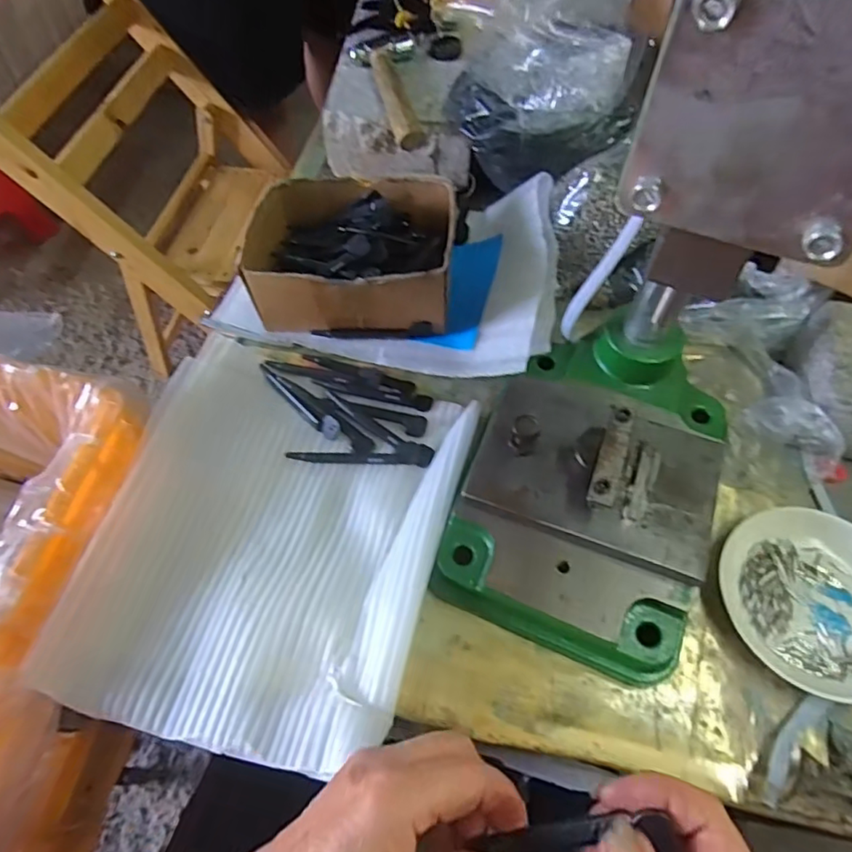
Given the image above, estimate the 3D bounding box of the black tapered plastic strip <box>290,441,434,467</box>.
[{"bbox_3d":[-0.049,0.021,0.432,0.107,0.010,0.018,3,54,-1],"label":"black tapered plastic strip"}]

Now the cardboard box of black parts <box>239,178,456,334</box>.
[{"bbox_3d":[-0.060,-0.142,0.498,0.165,0.080,0.128,5,57,4],"label":"cardboard box of black parts"}]

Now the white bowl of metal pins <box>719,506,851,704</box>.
[{"bbox_3d":[0.253,0.110,0.371,0.106,0.024,0.118,-18,58,-15],"label":"white bowl of metal pins"}]

